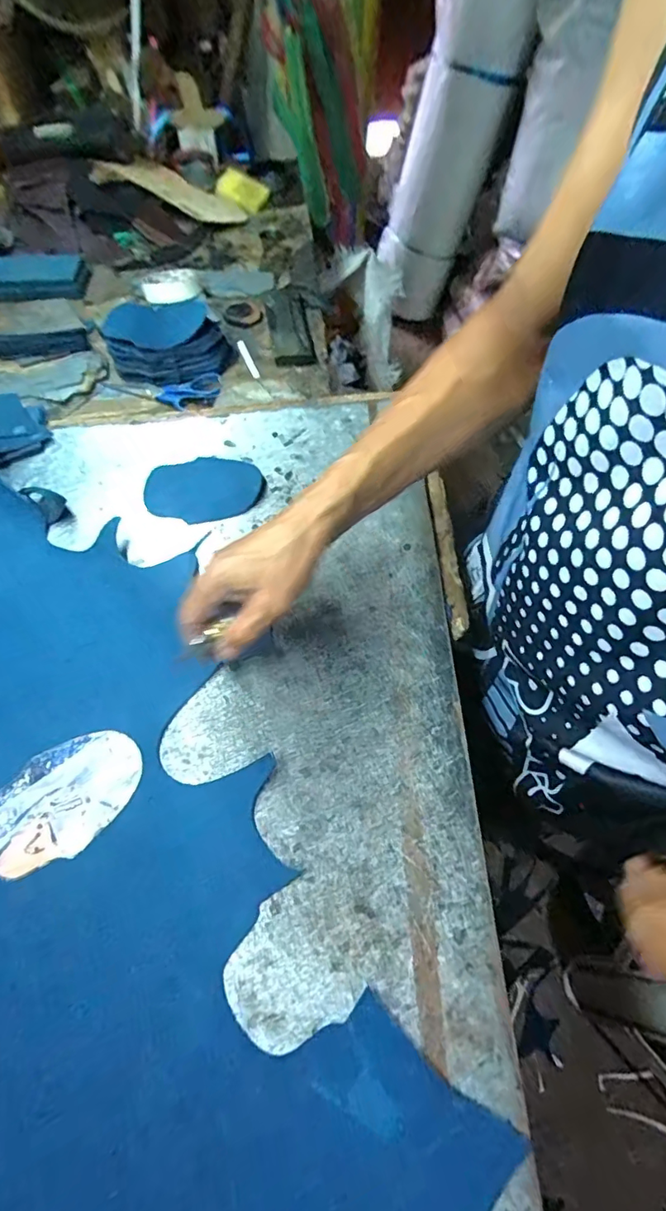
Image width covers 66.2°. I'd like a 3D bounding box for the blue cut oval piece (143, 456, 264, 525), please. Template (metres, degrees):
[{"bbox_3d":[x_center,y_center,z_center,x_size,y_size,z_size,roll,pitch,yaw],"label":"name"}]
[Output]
[{"bbox_3d":[-0.141,-0.129,0.558,0.121,0.008,0.088,-19,67,-9],"label":"blue cut oval piece"}]

